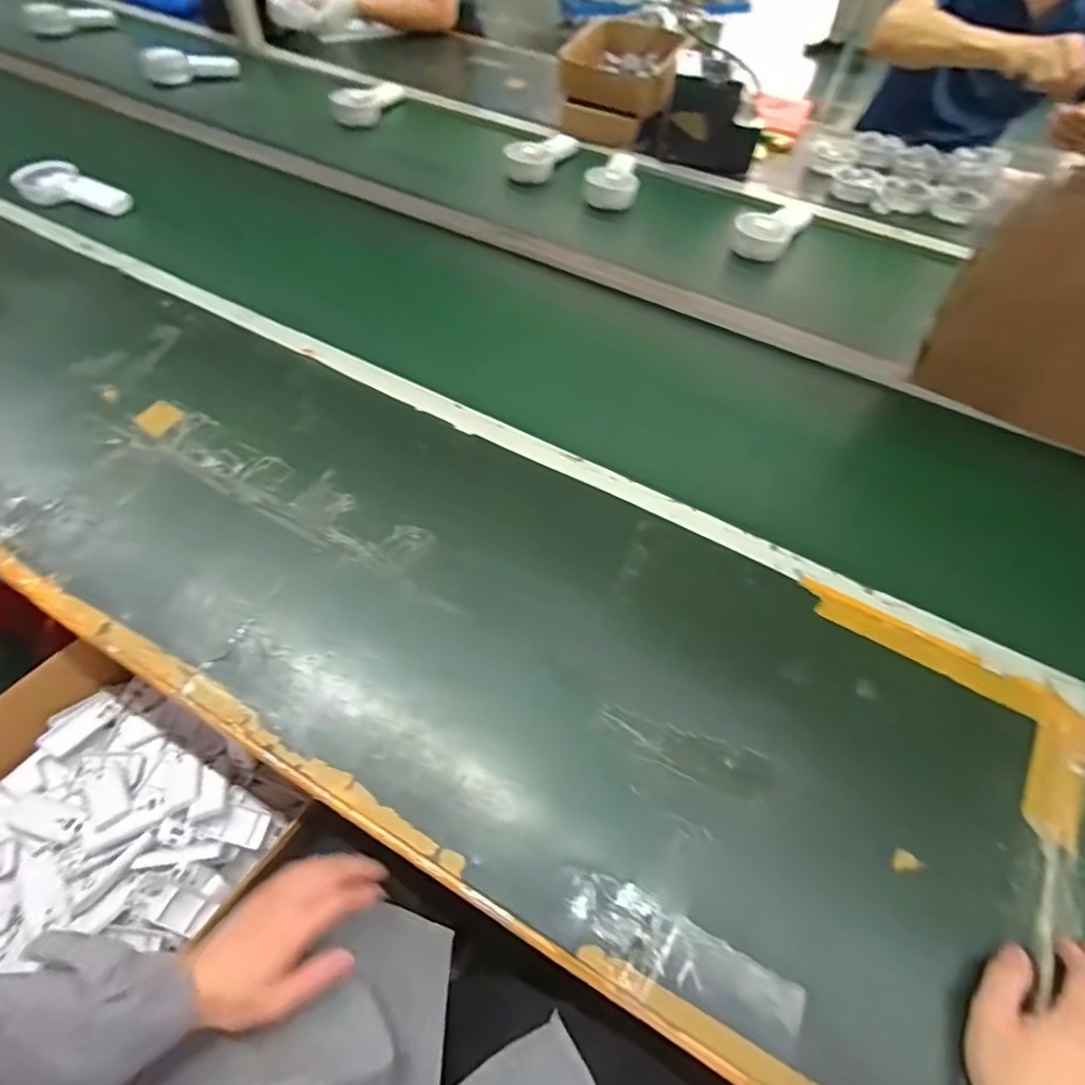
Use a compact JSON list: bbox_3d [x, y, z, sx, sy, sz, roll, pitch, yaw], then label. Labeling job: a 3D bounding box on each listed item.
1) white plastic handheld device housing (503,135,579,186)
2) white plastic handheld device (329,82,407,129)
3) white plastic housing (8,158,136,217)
[{"bbox_3d":[0.007,-0.735,1.120,0.077,0.065,0.175,37,62,19],"label":"white plastic handheld device housing"},{"bbox_3d":[-0.354,-0.877,1.178,0.150,0.039,0.080,-23,61,-17],"label":"white plastic handheld device"},{"bbox_3d":[-0.766,-0.573,0.966,0.183,0.059,0.060,12,57,4],"label":"white plastic housing"}]

